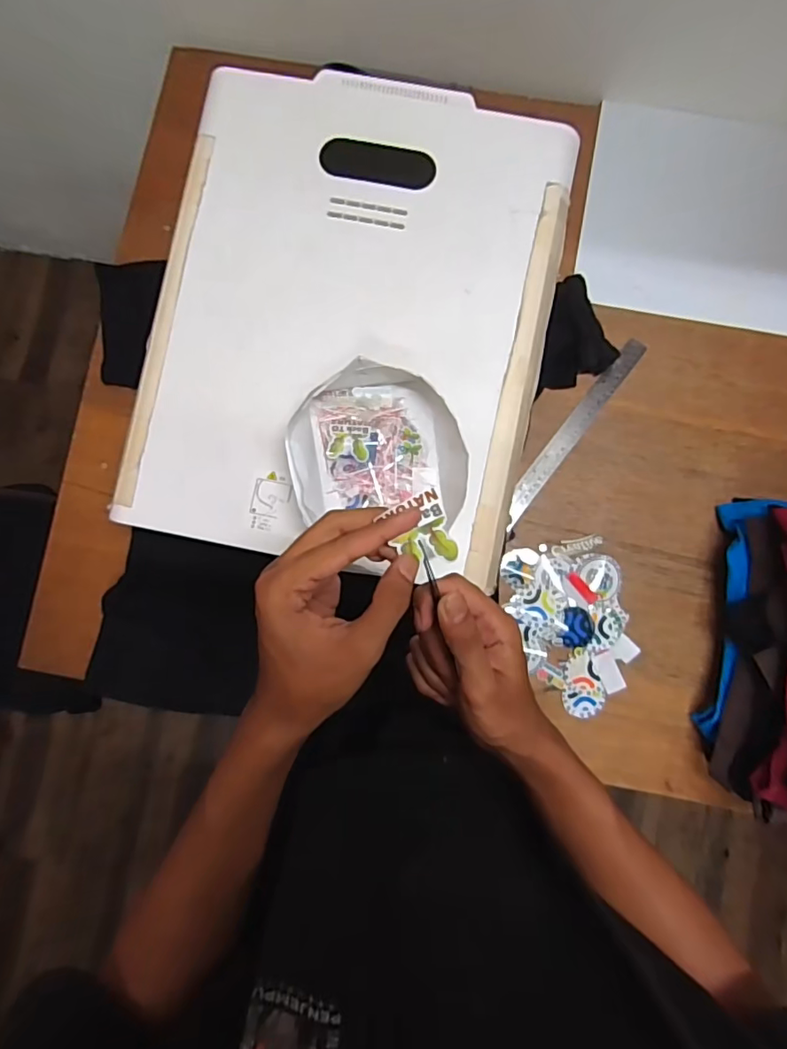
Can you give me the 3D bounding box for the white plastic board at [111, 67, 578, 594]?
[{"bbox_3d":[-0.044,-0.214,0.563,0.399,0.017,0.498,12,87,3],"label":"white plastic board"}]

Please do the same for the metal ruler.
[{"bbox_3d":[0.235,-0.124,0.713,0.028,0.006,0.291,37,88,12],"label":"metal ruler"}]

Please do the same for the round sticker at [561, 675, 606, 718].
[{"bbox_3d":[0.241,0.218,0.687,0.053,0.004,0.050,0,88,2],"label":"round sticker"}]

